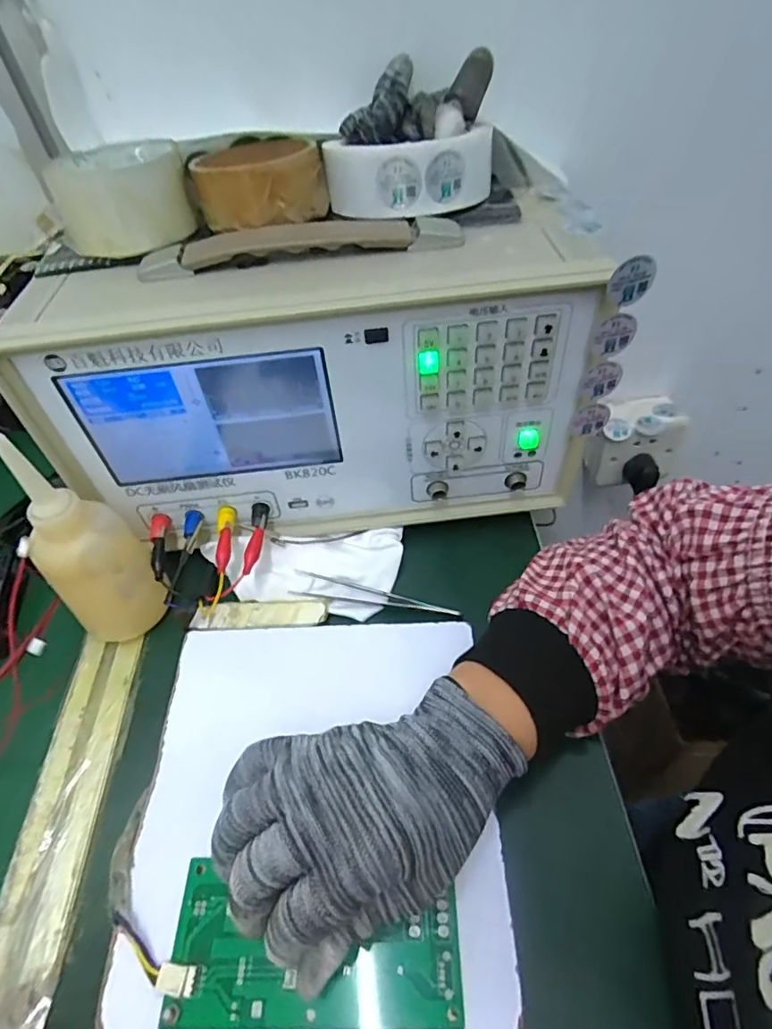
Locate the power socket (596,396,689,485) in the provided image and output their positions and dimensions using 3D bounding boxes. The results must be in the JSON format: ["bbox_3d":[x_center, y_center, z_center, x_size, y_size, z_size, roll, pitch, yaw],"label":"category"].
[{"bbox_3d":[0.275,-0.085,0.601,0.087,0.079,0.064,-3,50,3],"label":"power socket"}]

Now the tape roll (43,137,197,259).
[{"bbox_3d":[-0.168,-0.203,0.346,0.080,0.046,0.084,-19,51,-10],"label":"tape roll"}]

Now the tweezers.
[{"bbox_3d":[-0.008,0.056,0.386,0.121,0.007,0.018,6,51,11],"label":"tweezers"}]

